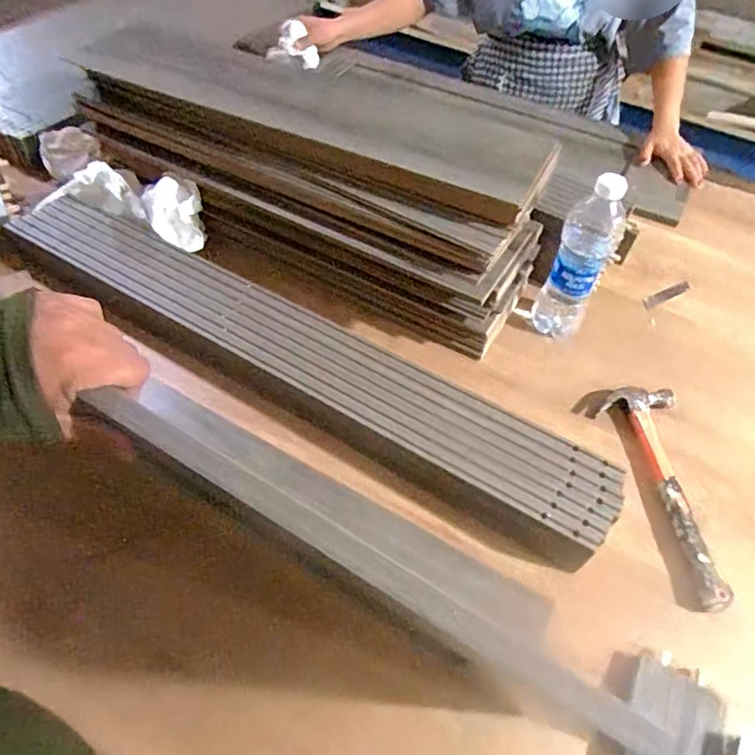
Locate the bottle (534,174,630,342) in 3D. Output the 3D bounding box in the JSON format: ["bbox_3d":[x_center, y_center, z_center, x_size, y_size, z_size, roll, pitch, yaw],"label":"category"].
[{"bbox_3d":[0.261,-0.148,0.684,0.069,0.226,0.056,24,54,14],"label":"bottle"}]

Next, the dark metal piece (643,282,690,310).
[{"bbox_3d":[0.448,-0.127,0.820,0.094,0.004,0.019,-22,63,-16],"label":"dark metal piece"}]

